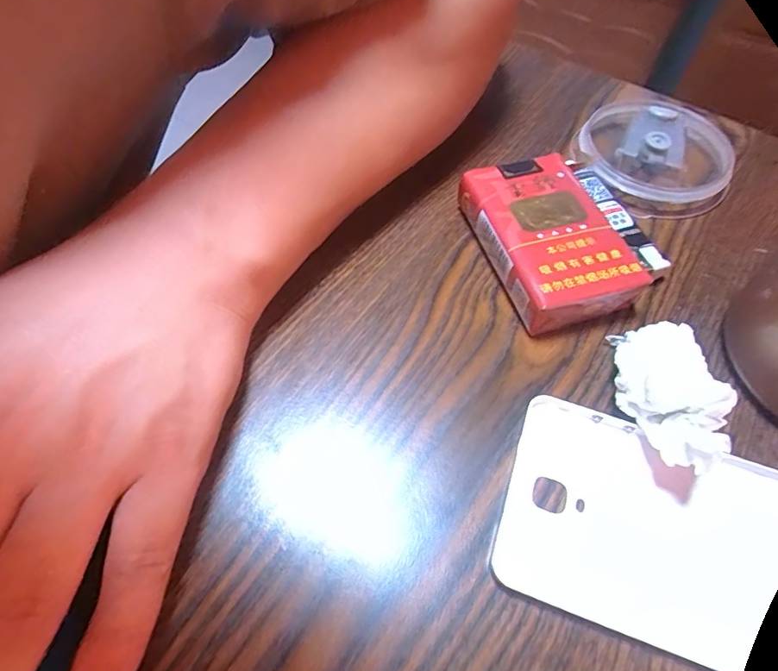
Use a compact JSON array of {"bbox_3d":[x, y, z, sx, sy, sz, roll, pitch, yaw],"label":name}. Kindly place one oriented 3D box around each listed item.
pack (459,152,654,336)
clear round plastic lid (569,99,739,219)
[{"bbox_3d":[0.073,-0.044,0.233,0.052,0.026,0.083,-14,58,-12],"label":"pack"},{"bbox_3d":[0.146,-0.099,0.276,0.080,0.017,0.080,1,57,-2],"label":"clear round plastic lid"}]

